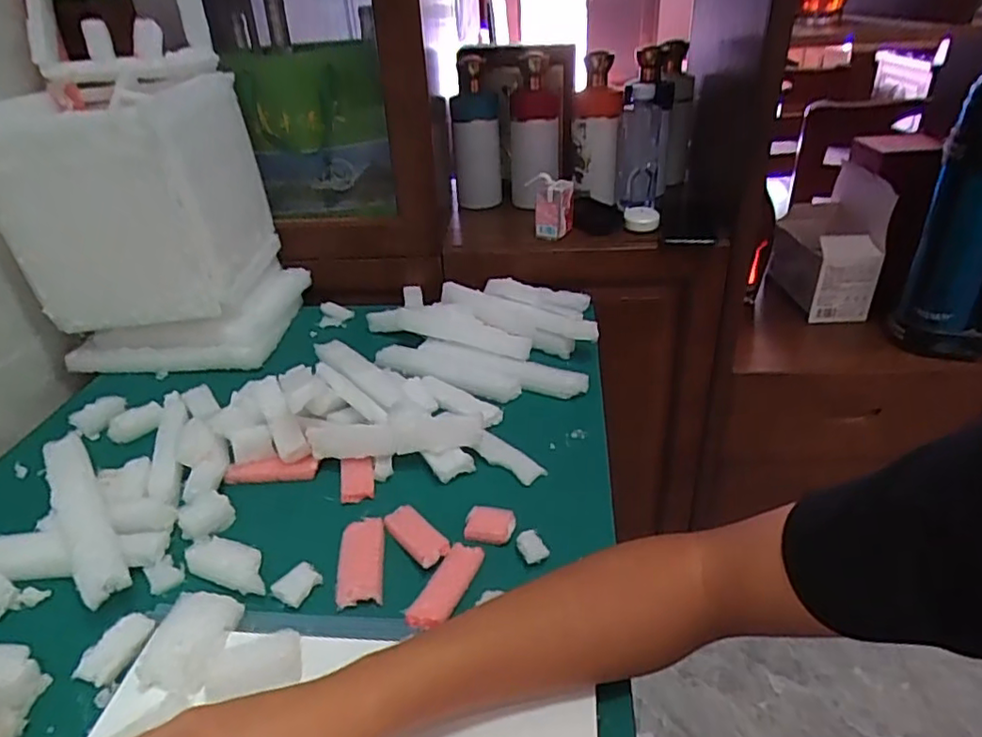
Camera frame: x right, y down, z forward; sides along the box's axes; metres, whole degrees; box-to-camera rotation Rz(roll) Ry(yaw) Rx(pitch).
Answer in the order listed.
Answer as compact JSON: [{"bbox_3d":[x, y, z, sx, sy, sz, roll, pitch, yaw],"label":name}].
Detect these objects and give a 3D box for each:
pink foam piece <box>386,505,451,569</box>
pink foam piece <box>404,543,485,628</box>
[{"bbox_3d":[-0.059,0.130,0.500,0.026,0.009,0.067,-25,37,-31],"label":"pink foam piece"},{"bbox_3d":[-0.032,0.155,0.459,0.025,0.012,0.081,12,34,24],"label":"pink foam piece"}]

